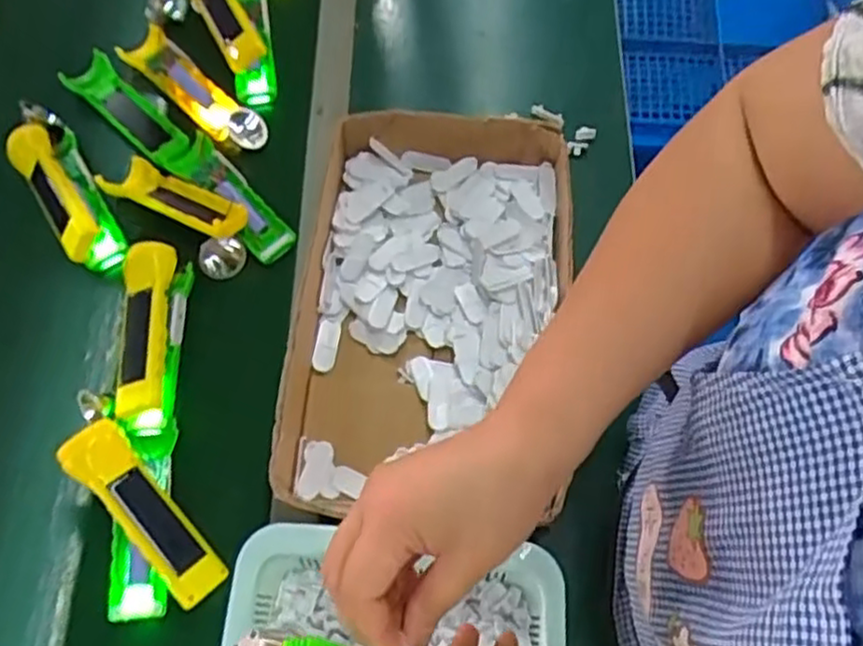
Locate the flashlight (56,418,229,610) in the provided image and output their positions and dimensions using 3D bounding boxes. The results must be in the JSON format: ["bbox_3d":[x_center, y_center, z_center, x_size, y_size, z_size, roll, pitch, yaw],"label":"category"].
[{"bbox_3d":[-0.234,0.155,0.585,0.045,0.023,0.165,-40,87,-15],"label":"flashlight"}]

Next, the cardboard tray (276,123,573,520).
[{"bbox_3d":[0.000,-0.018,0.647,0.235,0.065,0.393,5,66,3],"label":"cardboard tray"}]

